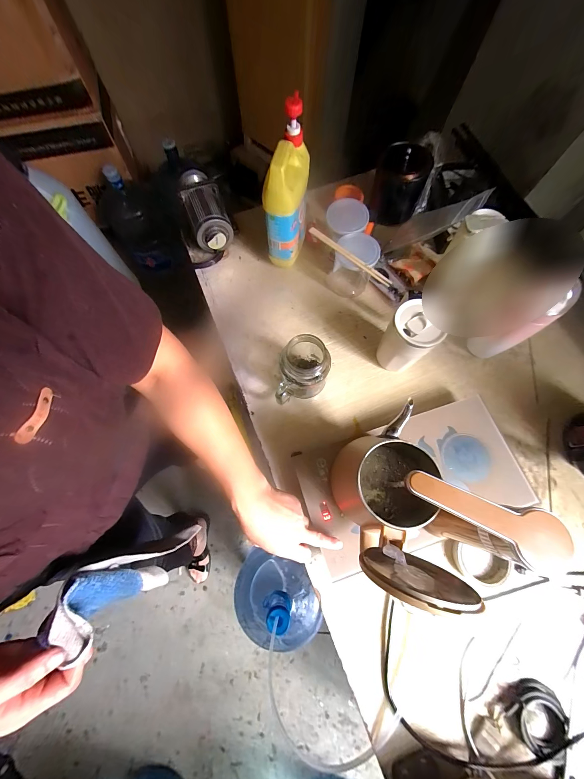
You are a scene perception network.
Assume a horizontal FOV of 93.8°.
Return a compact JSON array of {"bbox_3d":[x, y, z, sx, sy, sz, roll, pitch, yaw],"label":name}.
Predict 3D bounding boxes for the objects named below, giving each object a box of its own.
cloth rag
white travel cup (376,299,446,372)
[{"bbox_3d":[-0.219,0.269,0.387,0.053,0.265,0.083,1,75,5],"label":"cloth rag"},{"bbox_3d":[0.214,-0.088,0.514,0.088,0.143,0.081,0,73,1],"label":"white travel cup"}]

